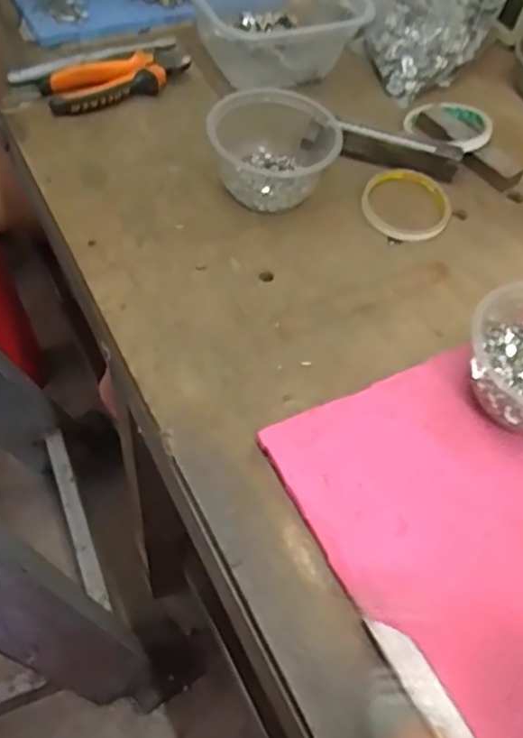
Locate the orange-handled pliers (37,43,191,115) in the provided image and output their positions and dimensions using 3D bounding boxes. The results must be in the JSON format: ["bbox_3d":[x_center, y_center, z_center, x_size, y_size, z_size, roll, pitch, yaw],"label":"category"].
[{"bbox_3d":[-0.140,-0.293,0.676,0.160,0.020,0.058,-29,64,-21],"label":"orange-handled pliers"}]

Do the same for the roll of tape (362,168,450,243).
[{"bbox_3d":[0.136,-0.155,0.628,0.080,0.007,0.089,19,58,7],"label":"roll of tape"}]

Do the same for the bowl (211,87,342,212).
[{"bbox_3d":[0.009,-0.202,0.606,0.114,0.070,0.092,-1,58,-5],"label":"bowl"}]

